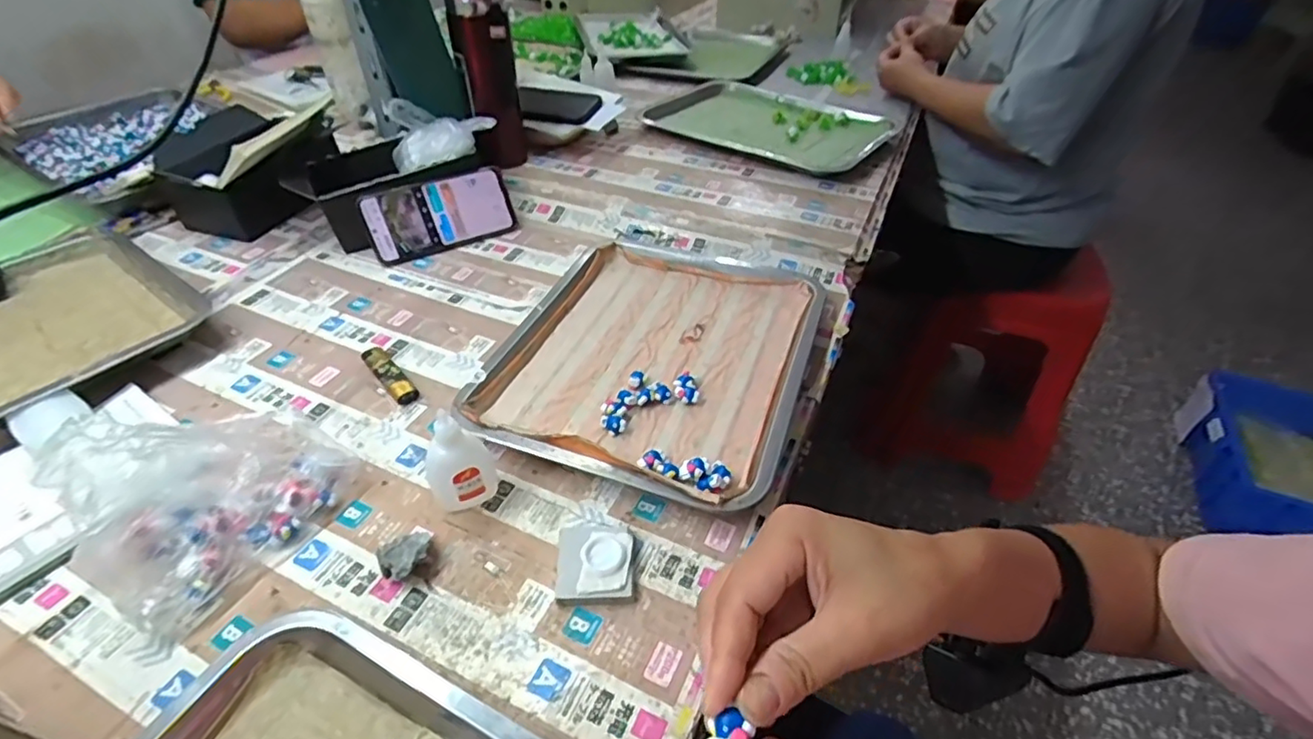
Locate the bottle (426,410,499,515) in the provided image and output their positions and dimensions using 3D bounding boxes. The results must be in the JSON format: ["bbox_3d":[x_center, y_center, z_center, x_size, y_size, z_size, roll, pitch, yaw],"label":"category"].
[{"bbox_3d":[-0.139,0.062,0.416,0.046,0.087,0.030,-15,45,-17],"label":"bottle"}]

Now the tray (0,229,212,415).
[{"bbox_3d":[-0.593,-0.050,0.569,0.287,0.033,0.214,28,48,26],"label":"tray"}]

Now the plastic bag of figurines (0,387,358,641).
[{"bbox_3d":[-0.305,0.067,0.386,0.104,0.115,0.142,22,46,21],"label":"plastic bag of figurines"}]

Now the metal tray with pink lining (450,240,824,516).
[{"bbox_3d":[0.003,-0.020,0.553,0.264,0.033,0.315,15,44,15],"label":"metal tray with pink lining"}]

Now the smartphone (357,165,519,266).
[{"bbox_3d":[-0.255,-0.185,0.695,0.165,0.080,0.008,-20,17,-18],"label":"smartphone"}]

